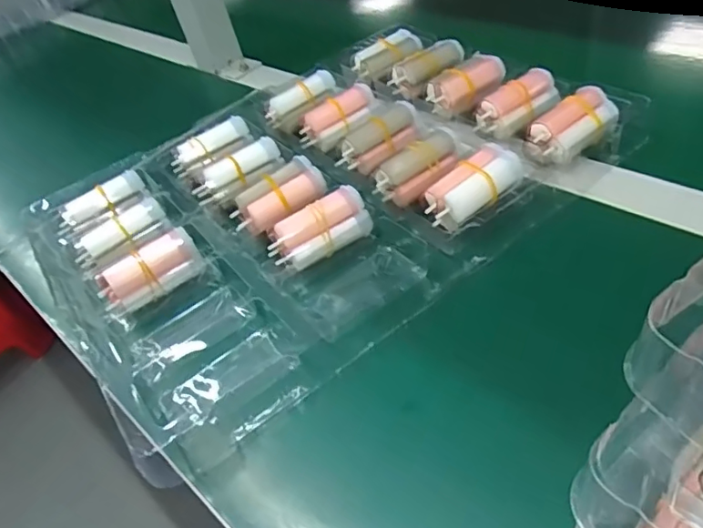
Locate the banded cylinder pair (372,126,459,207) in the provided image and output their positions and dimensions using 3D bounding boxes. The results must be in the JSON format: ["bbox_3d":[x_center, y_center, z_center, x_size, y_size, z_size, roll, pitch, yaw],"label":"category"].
[{"bbox_3d":[0.047,-0.070,0.389,0.067,0.025,0.023,-38,55,-5],"label":"banded cylinder pair"}]

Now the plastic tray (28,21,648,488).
[{"bbox_3d":[-0.028,-0.067,0.414,0.386,0.050,0.281,-33,54,-20],"label":"plastic tray"}]

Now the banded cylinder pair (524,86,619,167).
[{"bbox_3d":[0.156,-0.094,0.394,0.065,0.029,0.033,-32,46,-17],"label":"banded cylinder pair"}]

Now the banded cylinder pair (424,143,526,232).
[{"bbox_3d":[0.080,-0.051,0.363,0.067,0.019,0.032,-38,55,-7],"label":"banded cylinder pair"}]

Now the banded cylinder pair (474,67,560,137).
[{"bbox_3d":[0.128,-0.124,0.426,0.067,0.024,0.033,-36,54,-6],"label":"banded cylinder pair"}]

